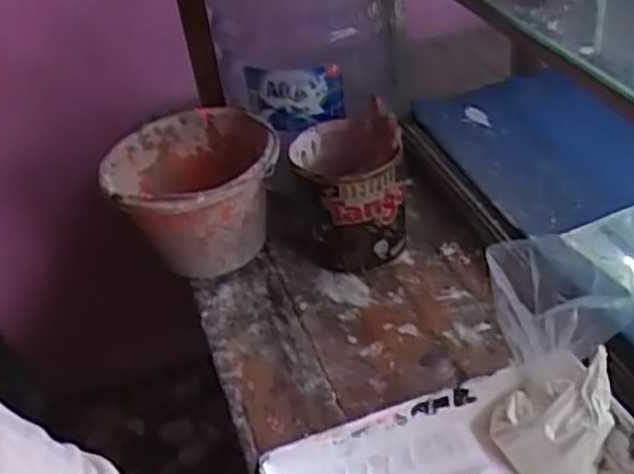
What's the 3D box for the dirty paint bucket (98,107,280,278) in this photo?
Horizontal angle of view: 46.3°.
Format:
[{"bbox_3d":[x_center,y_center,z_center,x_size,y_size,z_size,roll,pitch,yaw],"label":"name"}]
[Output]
[{"bbox_3d":[-0.174,-0.059,1.075,0.231,0.168,0.263,-14,36,-6],"label":"dirty paint bucket"}]

